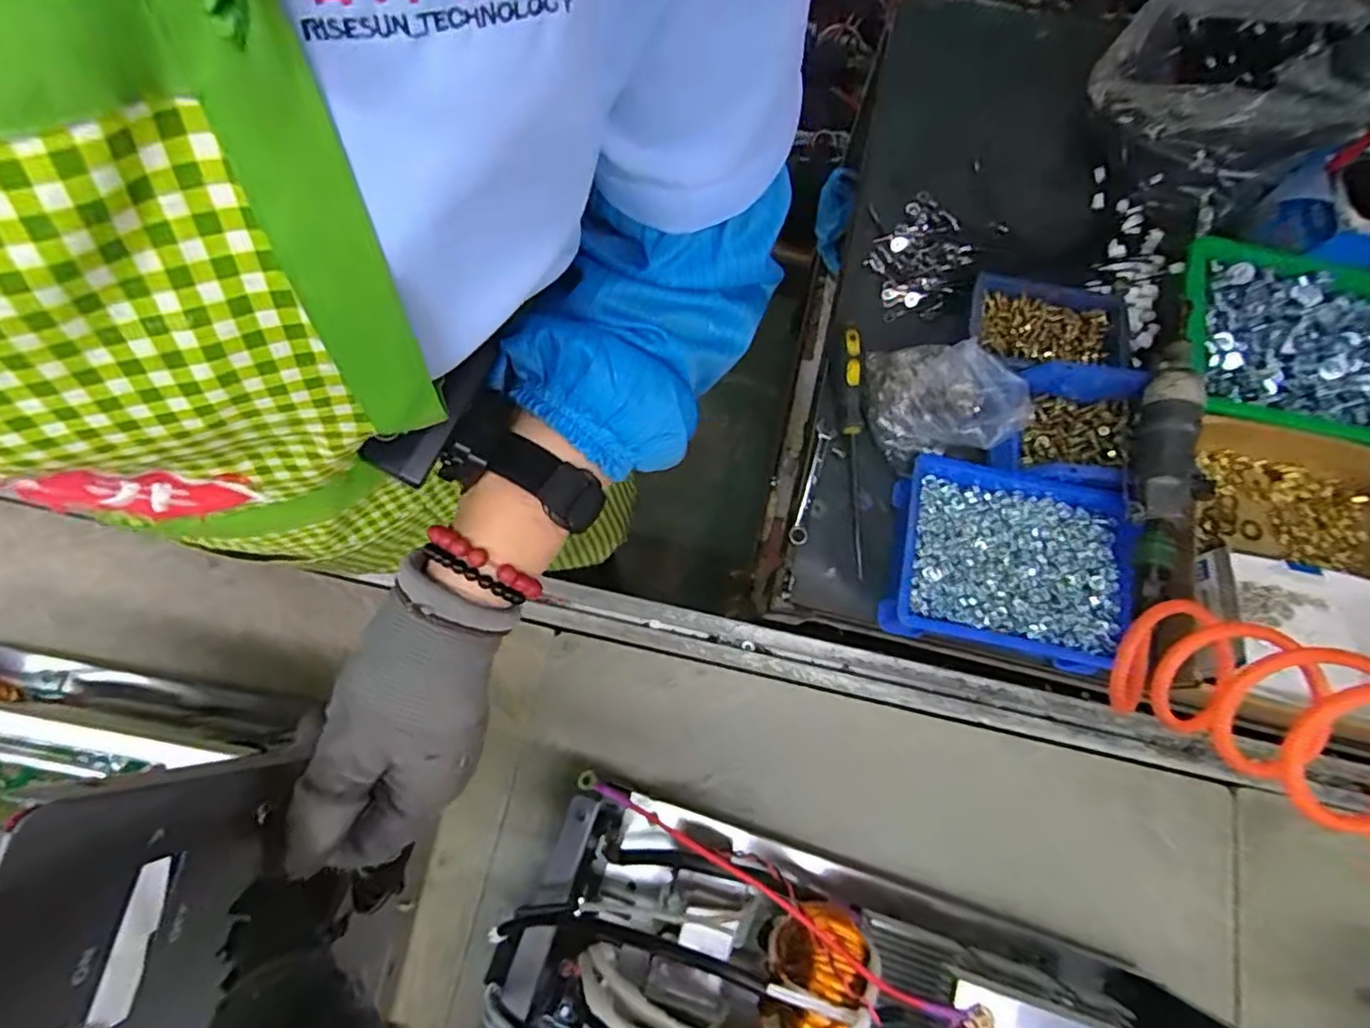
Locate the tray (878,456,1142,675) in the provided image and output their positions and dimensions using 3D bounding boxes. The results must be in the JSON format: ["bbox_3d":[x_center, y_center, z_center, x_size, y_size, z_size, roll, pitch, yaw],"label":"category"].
[{"bbox_3d":[0.272,0.041,0.554,0.181,0.074,0.152,13,74,2],"label":"tray"}]

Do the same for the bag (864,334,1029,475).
[{"bbox_3d":[0.241,-0.108,0.579,0.135,0.046,0.115,-5,74,-3],"label":"bag"}]

